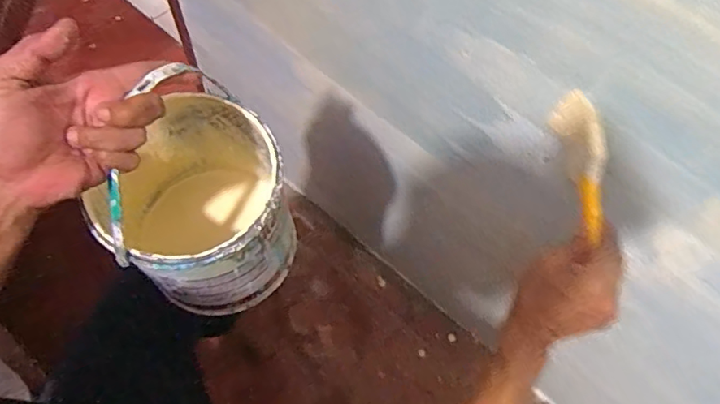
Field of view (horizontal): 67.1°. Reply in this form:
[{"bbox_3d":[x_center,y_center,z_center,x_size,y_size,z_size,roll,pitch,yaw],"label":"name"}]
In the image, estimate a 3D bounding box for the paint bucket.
[{"bbox_3d":[-0.161,-0.013,0.524,0.166,0.280,0.181,-2,61,3],"label":"paint bucket"}]

